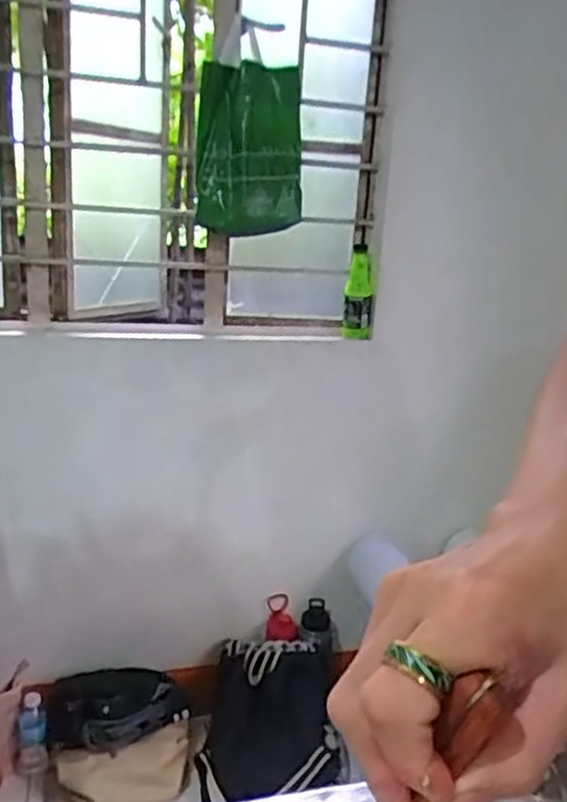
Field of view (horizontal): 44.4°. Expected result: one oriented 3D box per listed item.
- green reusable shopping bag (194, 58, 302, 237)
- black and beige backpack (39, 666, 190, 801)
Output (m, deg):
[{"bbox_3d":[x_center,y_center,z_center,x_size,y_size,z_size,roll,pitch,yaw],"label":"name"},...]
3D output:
[{"bbox_3d":[-0.060,-0.473,1.315,0.235,0.296,0.080,-18,23,-34],"label":"green reusable shopping bag"},{"bbox_3d":[-0.343,0.710,1.452,0.300,0.181,0.258,0,20,-16],"label":"black and beige backpack"}]

